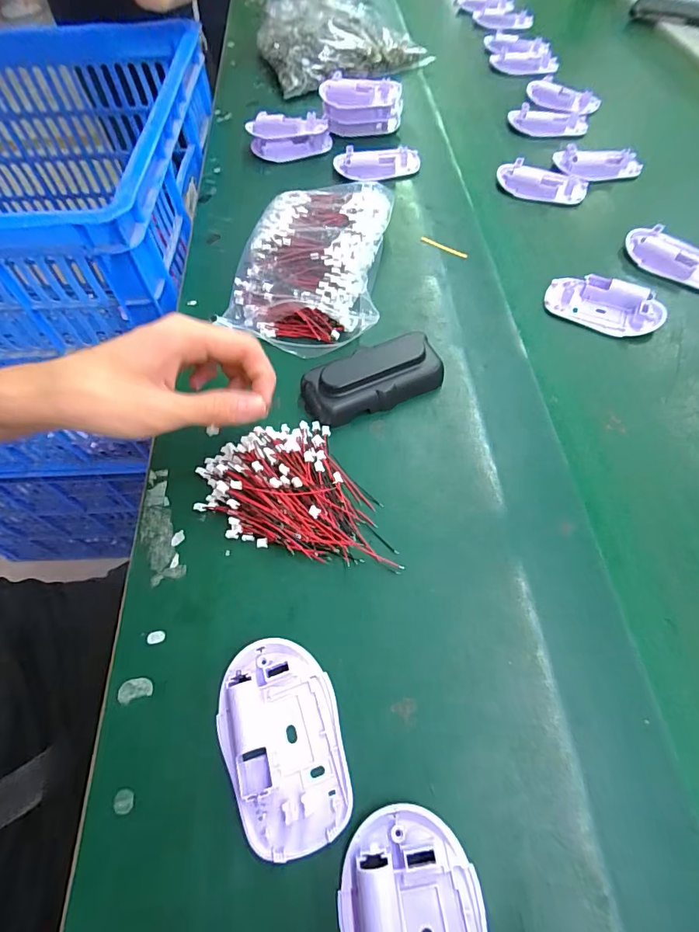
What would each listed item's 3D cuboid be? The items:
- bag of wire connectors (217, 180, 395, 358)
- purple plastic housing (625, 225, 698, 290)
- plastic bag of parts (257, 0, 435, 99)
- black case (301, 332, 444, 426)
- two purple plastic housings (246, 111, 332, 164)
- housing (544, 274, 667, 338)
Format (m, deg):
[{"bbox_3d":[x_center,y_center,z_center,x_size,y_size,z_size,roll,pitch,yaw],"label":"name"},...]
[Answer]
[{"bbox_3d":[-0.030,-0.191,0.419,0.133,0.043,0.190,9,61,9],"label":"bag of wire connectors"},{"bbox_3d":[0.313,-0.200,0.429,0.096,0.023,0.037,36,68,21],"label":"purple plastic housing"},{"bbox_3d":[-0.011,-0.642,0.661,0.228,0.086,0.169,-17,61,-8],"label":"plastic bag of parts"},{"bbox_3d":[0.017,-0.068,0.347,0.105,0.028,0.045,-23,61,-10],"label":"black case"},{"bbox_3d":[-0.073,-0.402,0.550,0.100,0.036,0.061,-7,60,-2],"label":"two purple plastic housings"},{"bbox_3d":[0.226,-0.144,0.401,0.096,0.022,0.046,30,66,19],"label":"housing"}]

